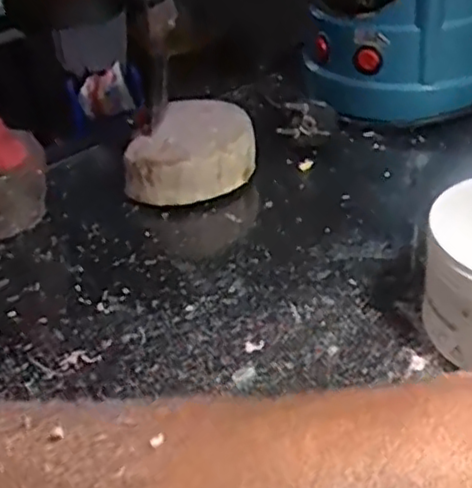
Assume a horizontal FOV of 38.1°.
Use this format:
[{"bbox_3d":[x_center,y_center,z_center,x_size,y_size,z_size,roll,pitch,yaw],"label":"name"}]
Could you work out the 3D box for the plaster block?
[{"bbox_3d":[-0.030,-0.057,0.464,0.071,0.044,0.078,16,41,29],"label":"plaster block"}]

